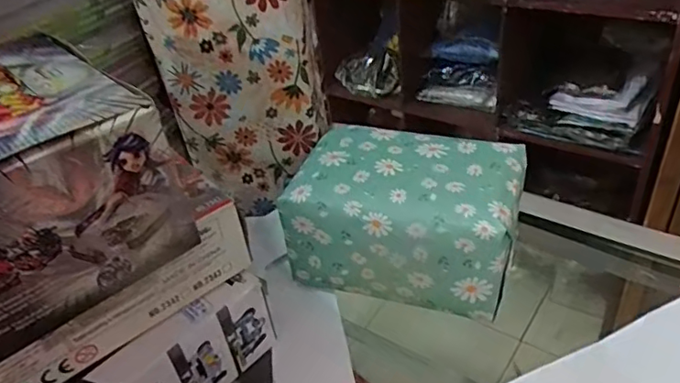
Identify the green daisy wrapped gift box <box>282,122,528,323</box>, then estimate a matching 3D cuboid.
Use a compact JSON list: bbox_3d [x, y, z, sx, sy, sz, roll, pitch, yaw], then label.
[{"bbox_3d":[0.044,0.017,0.379,0.139,0.081,0.090,9,41,20],"label":"green daisy wrapped gift box"}]

